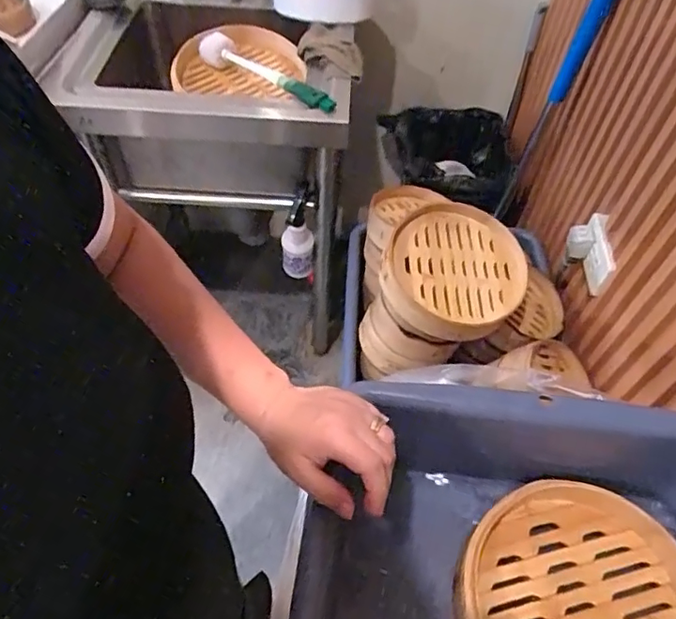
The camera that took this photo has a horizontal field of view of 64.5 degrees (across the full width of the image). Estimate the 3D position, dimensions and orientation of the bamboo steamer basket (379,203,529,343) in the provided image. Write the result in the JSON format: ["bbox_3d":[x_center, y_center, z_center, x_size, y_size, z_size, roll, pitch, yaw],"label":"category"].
[{"bbox_3d":[0.174,-0.060,0.791,0.193,0.056,0.211,1,53,-2],"label":"bamboo steamer basket"}]

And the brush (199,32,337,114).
[{"bbox_3d":[-0.130,-0.412,0.949,0.061,0.051,0.340,-36,63,-26],"label":"brush"}]

